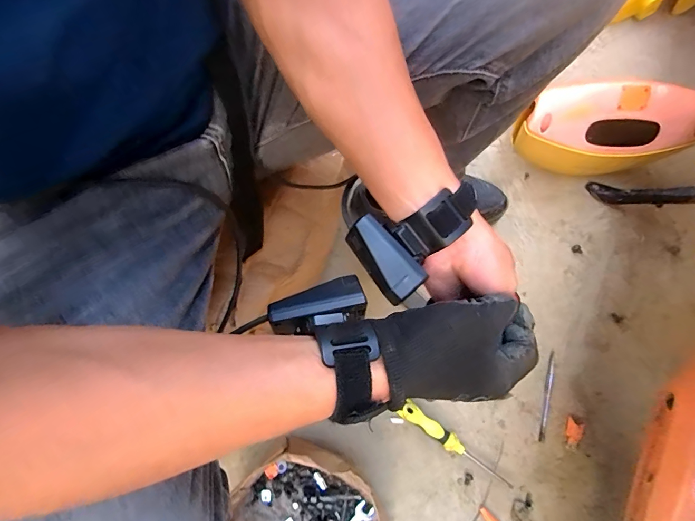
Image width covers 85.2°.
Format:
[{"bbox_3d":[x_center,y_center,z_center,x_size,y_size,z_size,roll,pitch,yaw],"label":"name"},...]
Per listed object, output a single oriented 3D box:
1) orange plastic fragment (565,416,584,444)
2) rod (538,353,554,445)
[{"bbox_3d":[0.349,0.262,0.581,0.024,0.006,0.038,13,72,3],"label":"orange plastic fragment"},{"bbox_3d":[0.315,0.212,0.592,0.012,0.004,0.135,16,73,4],"label":"rod"}]

